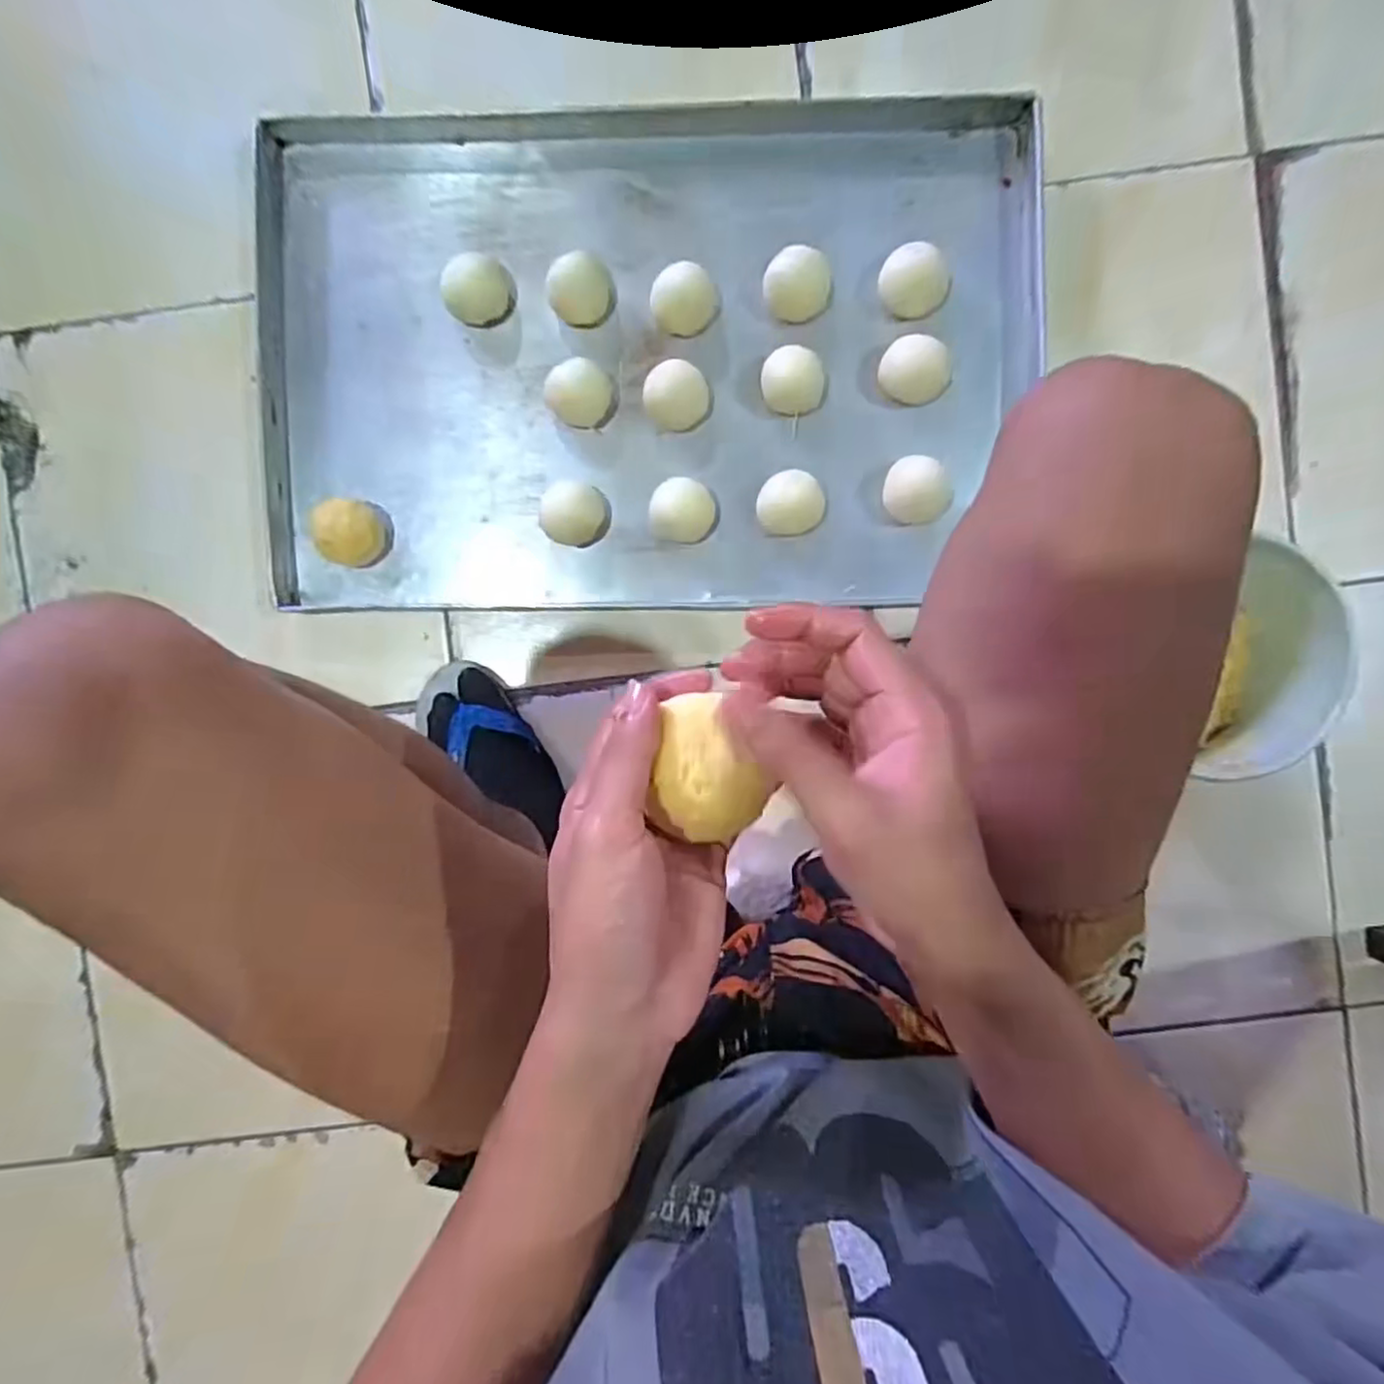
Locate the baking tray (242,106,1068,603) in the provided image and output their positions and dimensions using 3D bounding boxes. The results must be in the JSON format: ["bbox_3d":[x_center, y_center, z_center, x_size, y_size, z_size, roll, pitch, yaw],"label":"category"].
[{"bbox_3d":[-0.039,-0.311,0.631,0.690,0.035,0.457,0,91,1],"label":"baking tray"}]

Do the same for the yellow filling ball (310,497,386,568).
[{"bbox_3d":[-0.314,-0.147,0.630,0.059,0.046,0.064,26,91,0],"label":"yellow filling ball"}]

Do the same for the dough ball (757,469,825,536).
[{"bbox_3d":[0.092,-0.172,0.628,0.062,0.033,0.059,5,91,1],"label":"dough ball"}]

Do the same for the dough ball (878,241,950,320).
[{"bbox_3d":[0.202,-0.373,0.627,0.058,0.029,0.059,0,91,1],"label":"dough ball"}]

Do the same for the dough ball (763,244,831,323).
[{"bbox_3d":[0.096,-0.370,0.628,0.059,0.030,0.052,6,91,1],"label":"dough ball"}]

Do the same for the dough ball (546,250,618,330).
[{"bbox_3d":[-0.101,-0.365,0.630,0.066,0.036,0.056,-10,91,1],"label":"dough ball"}]

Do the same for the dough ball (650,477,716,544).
[{"bbox_3d":[-0.008,-0.166,0.636,0.058,0.031,0.052,1,91,1],"label":"dough ball"}]

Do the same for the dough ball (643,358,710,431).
[{"bbox_3d":[-0.014,-0.271,0.633,0.058,0.027,0.053,0,91,1],"label":"dough ball"}]

